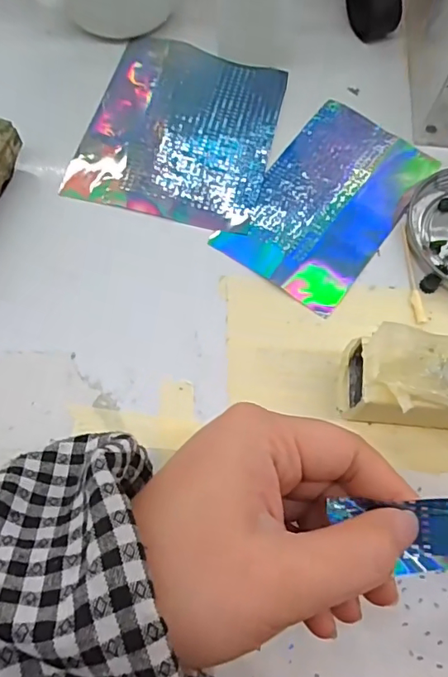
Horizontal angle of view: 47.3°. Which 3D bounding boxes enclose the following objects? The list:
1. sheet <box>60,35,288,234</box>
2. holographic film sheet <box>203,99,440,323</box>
[{"bbox_3d":[-0.024,-0.123,0.298,0.103,0.004,0.125,14,68,3],"label":"sheet"},{"bbox_3d":[0.058,-0.078,0.280,0.073,0.004,0.123,35,72,11],"label":"holographic film sheet"}]

